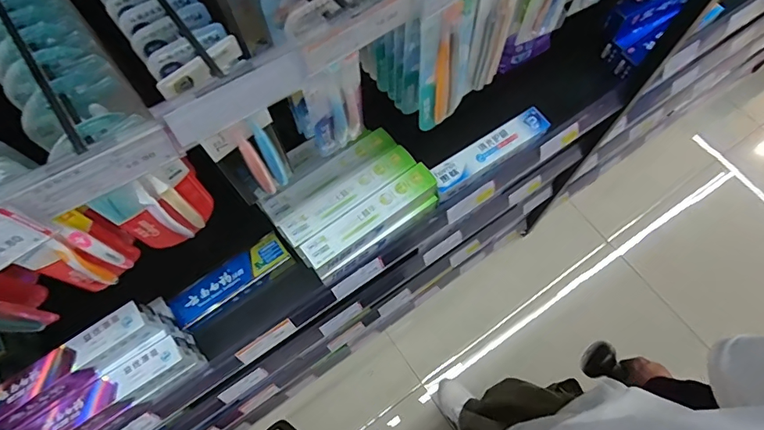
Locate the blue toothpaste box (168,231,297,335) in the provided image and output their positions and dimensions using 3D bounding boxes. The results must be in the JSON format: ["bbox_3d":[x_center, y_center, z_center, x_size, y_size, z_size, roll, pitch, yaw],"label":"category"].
[{"bbox_3d":[-0.234,0.106,0.719,0.190,0.032,0.059,-34,71,-12],"label":"blue toothpaste box"}]

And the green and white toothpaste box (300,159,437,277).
[{"bbox_3d":[-0.014,0.009,0.696,0.231,0.056,0.052,-33,71,-12],"label":"green and white toothpaste box"}]

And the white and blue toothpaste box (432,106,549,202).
[{"bbox_3d":[0.183,-0.107,0.776,0.231,0.033,0.048,-32,71,-11],"label":"white and blue toothpaste box"}]

